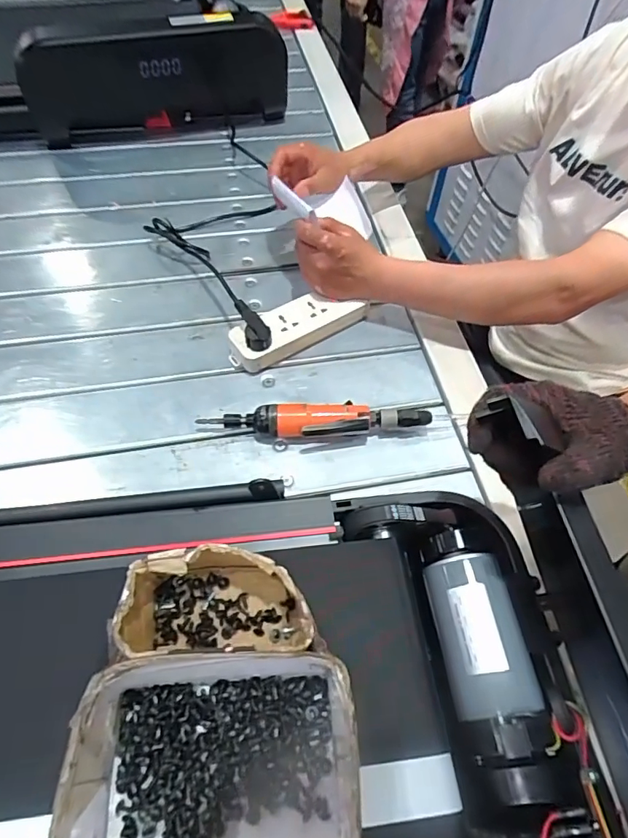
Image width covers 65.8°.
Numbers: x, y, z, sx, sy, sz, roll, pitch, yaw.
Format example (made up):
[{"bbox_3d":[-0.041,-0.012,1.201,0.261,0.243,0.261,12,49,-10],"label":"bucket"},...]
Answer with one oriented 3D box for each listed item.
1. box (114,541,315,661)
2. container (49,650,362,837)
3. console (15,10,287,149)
[{"bbox_3d":[-0.076,0.153,0.395,0.141,0.073,0.075,-1,58,-4],"label":"box"},{"bbox_3d":[-0.066,0.241,0.334,0.184,0.074,0.139,0,58,-4],"label":"container"},{"bbox_3d":[-0.274,-0.599,0.875,0.467,0.218,0.089,-12,81,-11],"label":"console"}]

